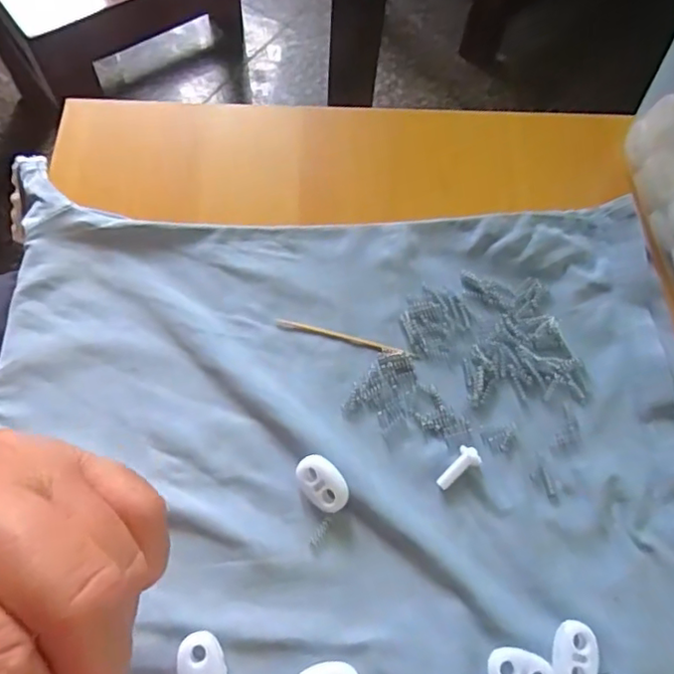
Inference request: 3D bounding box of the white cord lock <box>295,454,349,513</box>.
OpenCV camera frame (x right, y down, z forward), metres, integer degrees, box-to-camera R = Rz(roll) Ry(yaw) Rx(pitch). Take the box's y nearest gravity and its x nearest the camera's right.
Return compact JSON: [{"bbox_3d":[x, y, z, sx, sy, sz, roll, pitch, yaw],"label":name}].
[{"bbox_3d":[-0.005,0.054,0.225,0.022,0.005,0.014,41,70,15],"label":"white cord lock"}]

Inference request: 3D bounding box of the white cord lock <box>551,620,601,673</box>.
[{"bbox_3d":[0.081,0.108,0.205,0.016,0.004,0.022,9,65,2],"label":"white cord lock"}]

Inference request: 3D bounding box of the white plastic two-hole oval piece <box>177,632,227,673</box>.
[{"bbox_3d":[-0.045,0.111,0.202,0.015,0.006,0.022,-15,67,-9],"label":"white plastic two-hole oval piece"}]

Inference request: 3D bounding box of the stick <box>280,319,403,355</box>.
[{"bbox_3d":[0.001,0.000,0.253,0.053,0.004,0.004,14,65,4],"label":"stick"}]

